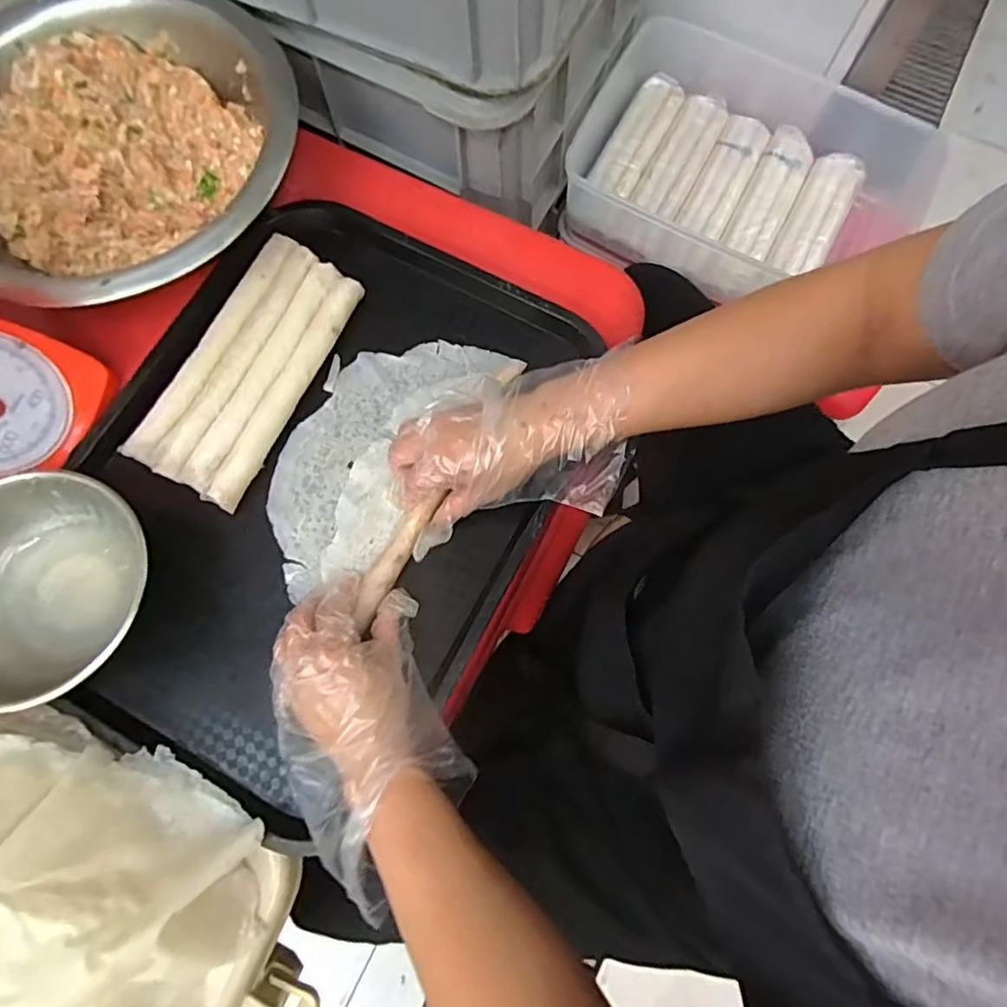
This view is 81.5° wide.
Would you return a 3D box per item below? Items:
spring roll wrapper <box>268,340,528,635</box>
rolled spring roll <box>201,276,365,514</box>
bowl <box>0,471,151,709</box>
[{"bbox_3d":[-0.099,-0.042,0.462,0.131,0.021,0.235,28,77,6],"label":"spring roll wrapper"},{"bbox_3d":[-0.171,-0.092,0.470,0.022,0.020,0.210,25,77,5],"label":"rolled spring roll"},{"bbox_3d":[-0.320,0.059,0.405,0.127,0.066,0.146,-6,76,-2],"label":"bowl"}]

